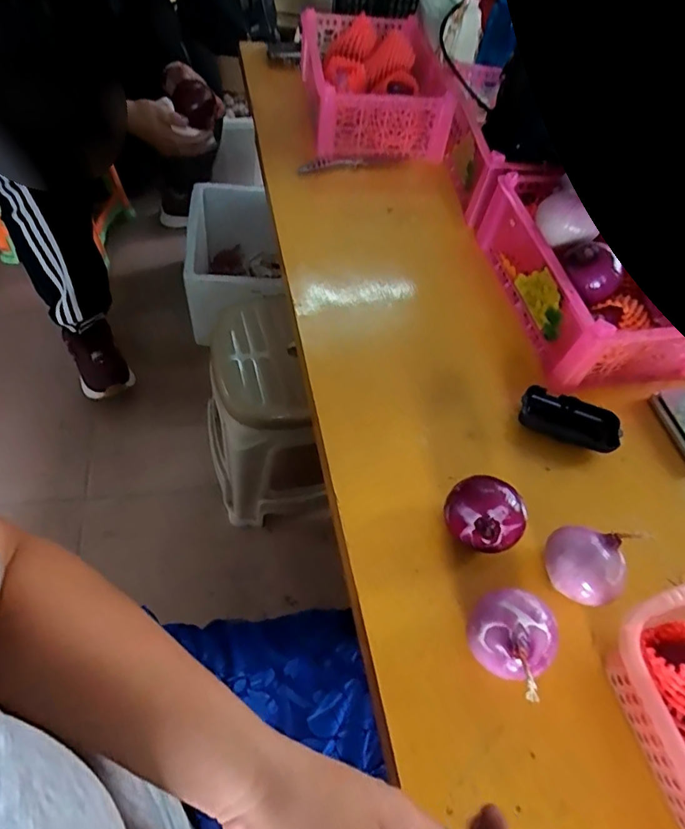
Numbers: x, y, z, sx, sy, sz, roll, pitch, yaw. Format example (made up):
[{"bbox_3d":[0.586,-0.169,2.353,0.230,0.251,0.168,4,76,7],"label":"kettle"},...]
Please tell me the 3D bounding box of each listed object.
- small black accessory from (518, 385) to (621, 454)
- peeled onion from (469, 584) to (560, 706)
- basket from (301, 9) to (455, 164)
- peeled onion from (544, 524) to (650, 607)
[{"bbox_3d":[0.258,0.004,0.571,0.108,0.025,0.050,20,57,5],"label":"small black accessory"},{"bbox_3d":[0.140,0.185,0.418,0.070,0.059,0.070,-36,68,-26],"label":"peeled onion"},{"bbox_3d":[0.050,-0.534,0.834,0.211,0.128,0.243,-5,59,-8],"label":"basket"},{"bbox_3d":[0.217,0.137,0.457,0.065,0.063,0.062,3,57,-5],"label":"peeled onion"}]

